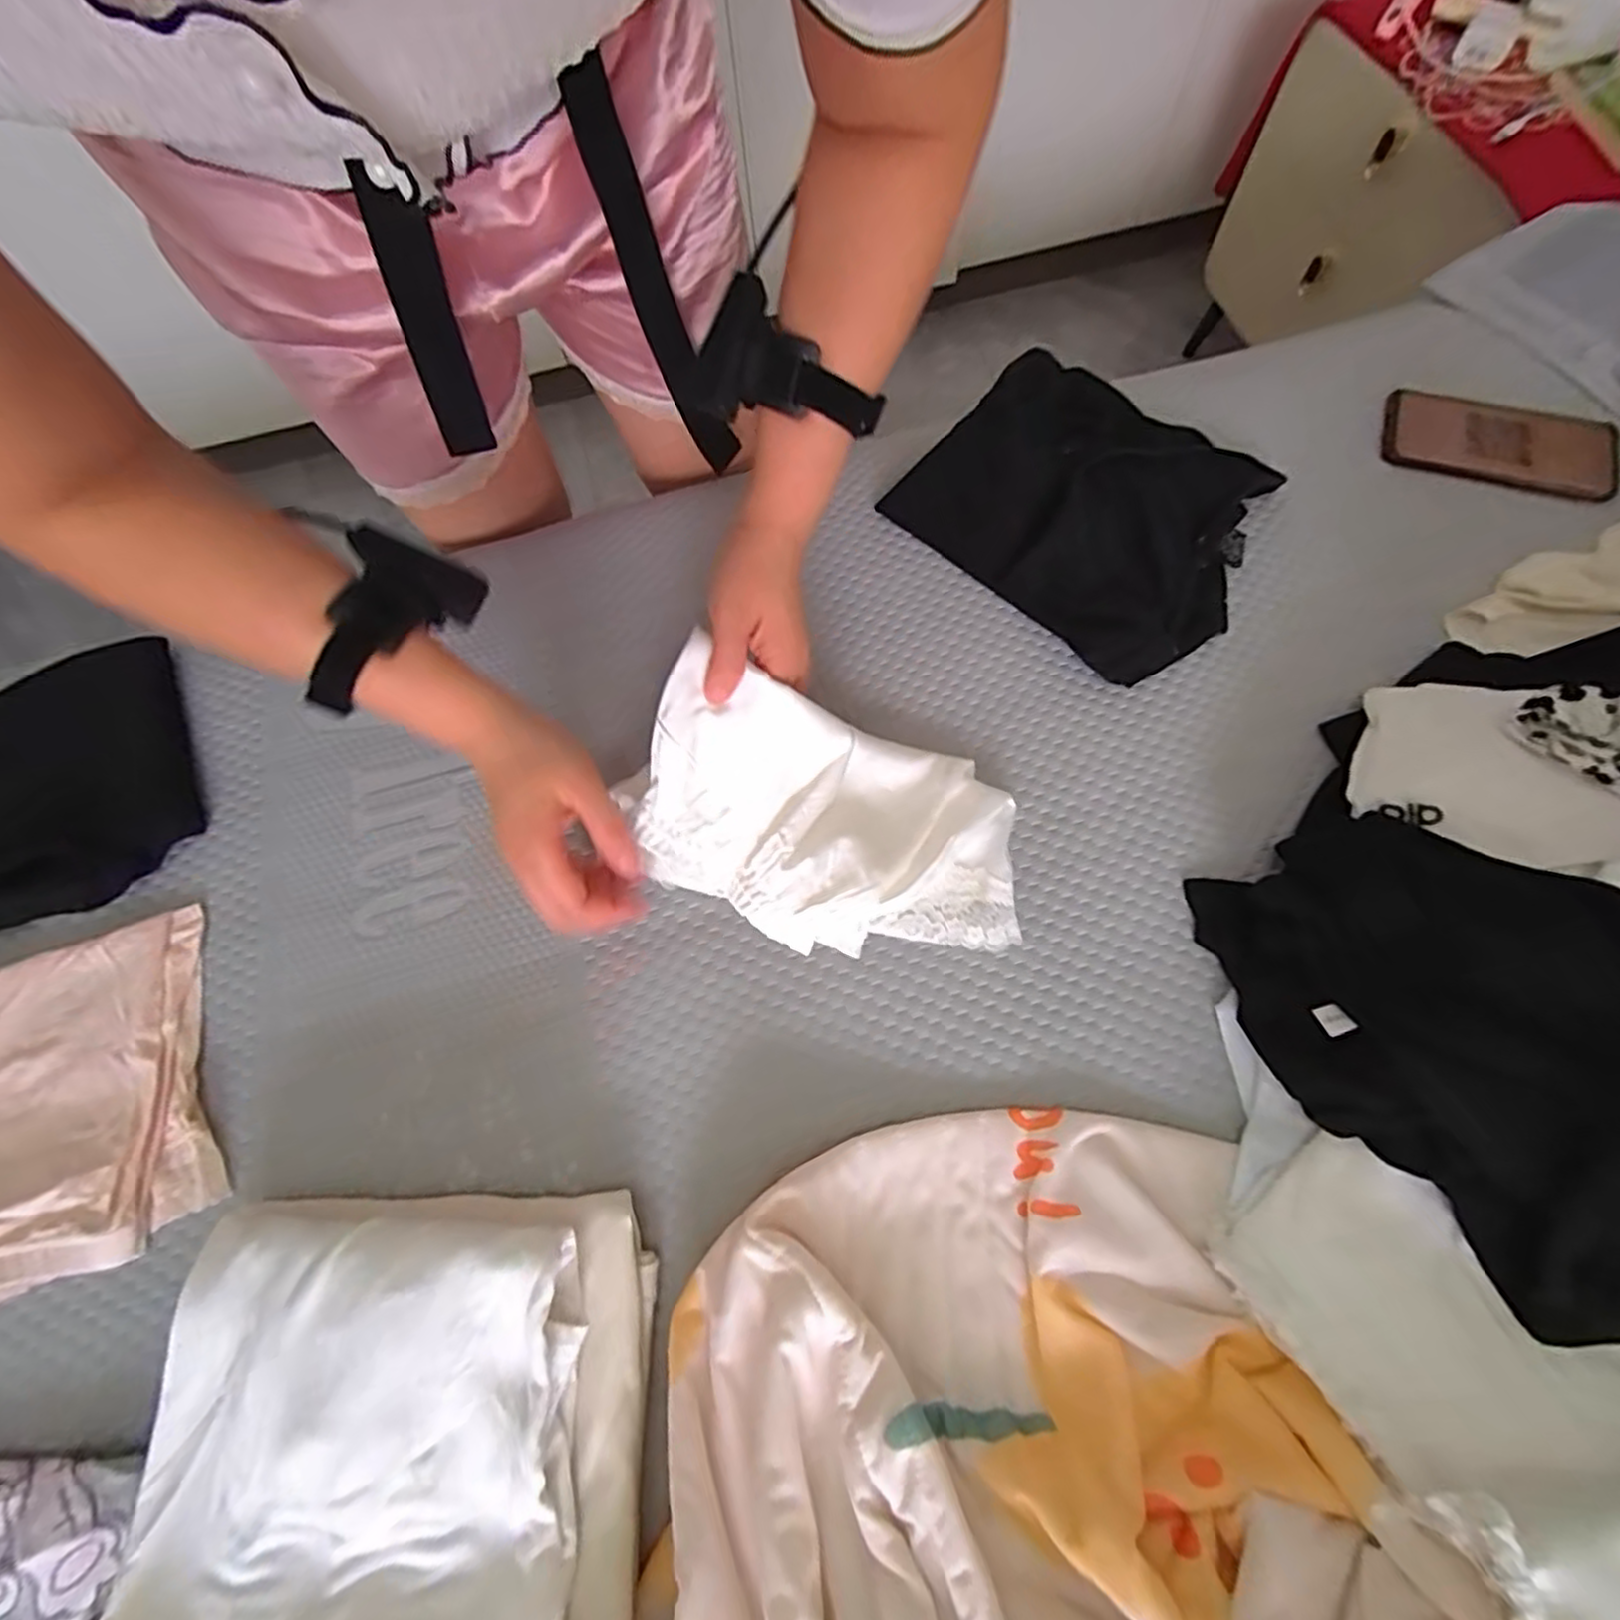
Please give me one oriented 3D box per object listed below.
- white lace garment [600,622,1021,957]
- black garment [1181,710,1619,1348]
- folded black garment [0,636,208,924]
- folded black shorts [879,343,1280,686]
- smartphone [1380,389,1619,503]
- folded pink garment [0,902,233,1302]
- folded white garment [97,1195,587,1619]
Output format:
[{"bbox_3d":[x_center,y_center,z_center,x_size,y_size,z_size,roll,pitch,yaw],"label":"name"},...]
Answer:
[{"bbox_3d":[0.013,0.003,0.424,0.236,0.093,0.141,13,70,7],"label":"white lace garment"},{"bbox_3d":[0.328,0.099,0.359,0.147,0.149,0.305,-24,70,-7],"label":"black garment"},{"bbox_3d":[-0.600,-0.008,0.516,0.264,0.024,0.219,-25,70,-7],"label":"folded black garment"},{"bbox_3d":[0.222,-0.240,0.555,0.263,0.046,0.228,40,75,15],"label":"folded black shorts"},{"bbox_3d":[0.559,-0.297,0.564,0.168,0.013,0.089,13,70,7],"label":"smartphone"},{"bbox_3d":[-0.485,0.188,0.432,0.203,0.030,0.203,-24,70,-7],"label":"folded pink garment"},{"bbox_3d":[-0.214,0.296,0.325,0.200,0.024,0.200,-1,69,2],"label":"folded white garment"}]

